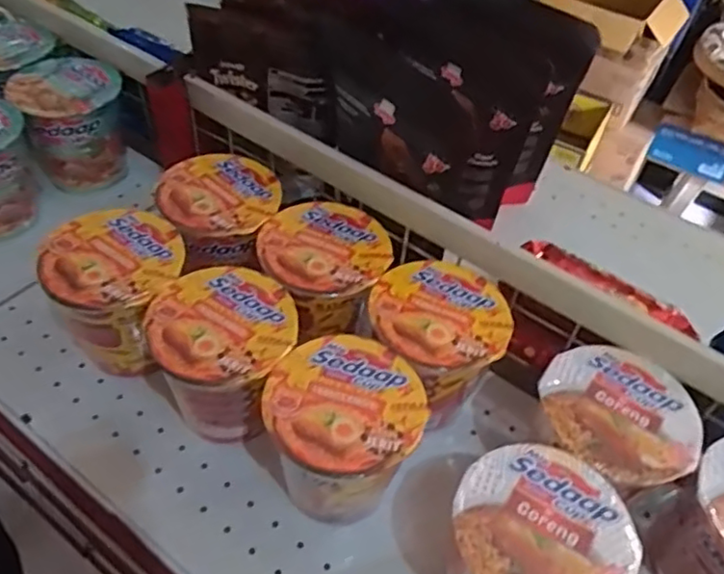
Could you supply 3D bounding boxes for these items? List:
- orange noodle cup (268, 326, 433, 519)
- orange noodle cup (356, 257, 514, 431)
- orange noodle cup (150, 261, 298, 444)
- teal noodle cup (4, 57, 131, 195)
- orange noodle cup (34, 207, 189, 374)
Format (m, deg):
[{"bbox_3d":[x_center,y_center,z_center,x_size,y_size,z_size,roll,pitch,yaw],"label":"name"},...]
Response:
[{"bbox_3d":[-0.014,0.108,0.465,0.102,0.106,0.107,2,50,-3],"label":"orange noodle cup"},{"bbox_3d":[0.059,0.052,0.523,0.104,0.103,0.110,2,50,-3],"label":"orange noodle cup"},{"bbox_3d":[-0.102,0.055,0.496,0.097,0.100,0.104,2,50,-3],"label":"orange noodle cup"},{"bbox_3d":[-0.298,-0.166,0.666,0.098,0.107,0.085,-19,54,-20],"label":"teal noodle cup"},{"bbox_3d":[-0.196,0.010,0.528,0.100,0.108,0.101,2,50,-3],"label":"orange noodle cup"}]

